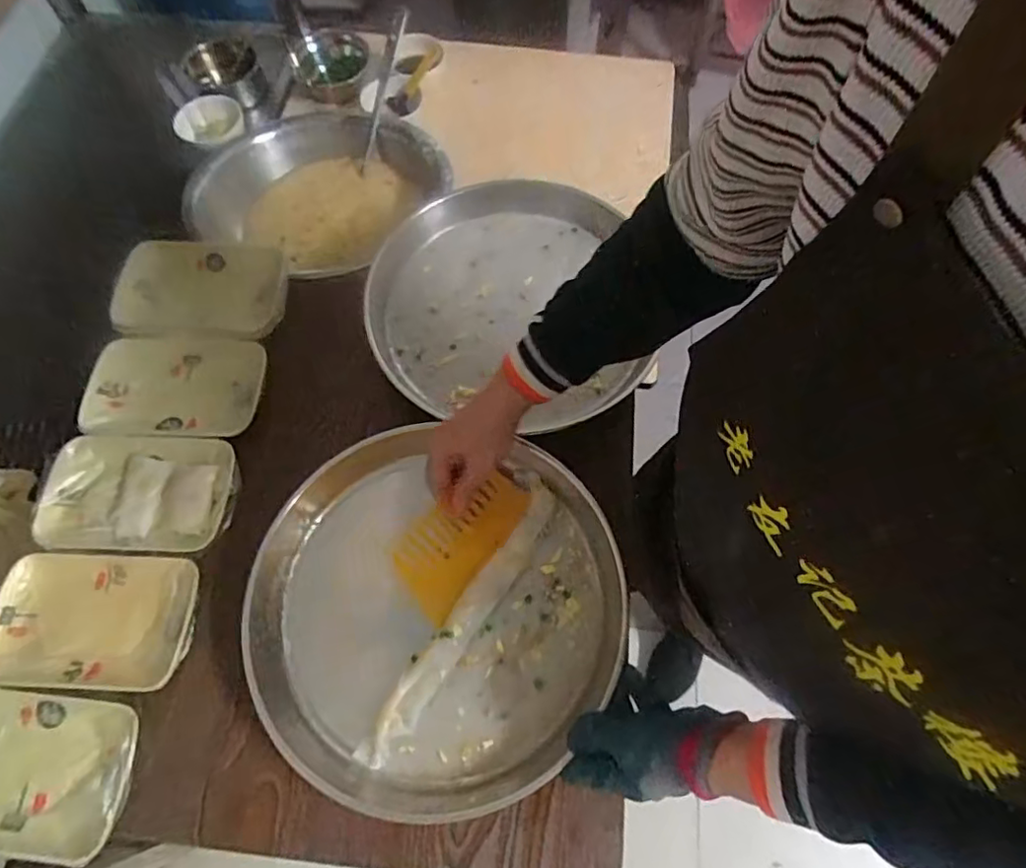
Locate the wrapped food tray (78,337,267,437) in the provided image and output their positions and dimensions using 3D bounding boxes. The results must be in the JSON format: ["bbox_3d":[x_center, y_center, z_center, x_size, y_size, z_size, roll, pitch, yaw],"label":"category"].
[{"bbox_3d":[-0.378,-0.055,0.653,0.180,0.023,0.124,2,64,2],"label":"wrapped food tray"}]

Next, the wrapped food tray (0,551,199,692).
[{"bbox_3d":[-0.401,0.180,0.562,0.197,0.039,0.121,1,64,2],"label":"wrapped food tray"}]

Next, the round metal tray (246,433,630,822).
[{"bbox_3d":[-0.069,0.165,0.574,0.347,0.074,0.334,1,65,-3],"label":"round metal tray"}]

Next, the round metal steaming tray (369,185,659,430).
[{"bbox_3d":[-0.012,-0.153,0.696,0.306,0.041,0.302,0,86,-5],"label":"round metal steaming tray"}]

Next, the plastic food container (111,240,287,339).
[{"bbox_3d":[-0.367,-0.174,0.696,0.195,0.037,0.122,2,64,2],"label":"plastic food container"}]

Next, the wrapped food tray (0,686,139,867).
[{"bbox_3d":[-0.424,0.292,0.505,0.190,0.029,0.123,5,65,4],"label":"wrapped food tray"}]

